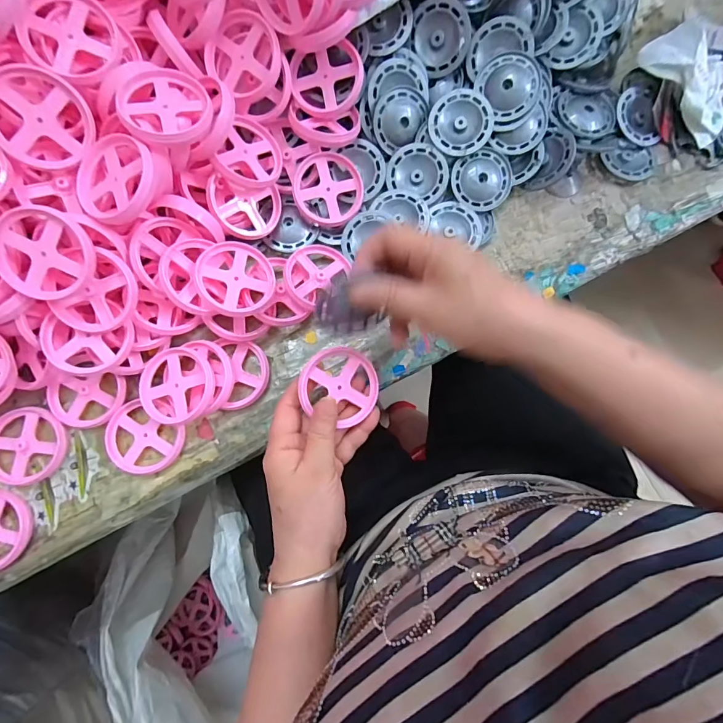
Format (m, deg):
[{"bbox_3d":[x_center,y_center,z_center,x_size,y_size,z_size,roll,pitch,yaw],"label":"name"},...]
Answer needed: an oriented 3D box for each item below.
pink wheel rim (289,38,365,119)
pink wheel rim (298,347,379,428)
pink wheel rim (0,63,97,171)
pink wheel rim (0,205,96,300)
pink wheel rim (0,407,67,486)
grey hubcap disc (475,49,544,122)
[{"bbox_3d":[-0.028,-0.244,0.355,0.062,0.016,0.051,-10,100,8],"label":"pink wheel rim"},{"bbox_3d":[-0.016,0.020,0.323,0.061,0.007,0.062,-2,97,-16],"label":"pink wheel rim"},{"bbox_3d":[-0.229,-0.173,0.290,0.063,0.012,0.063,-9,114,-21],"label":"pink wheel rim"},{"bbox_3d":[-0.231,-0.078,0.294,0.066,0.010,0.065,-2,109,-6],"label":"pink wheel rim"},{"bbox_3d":[-0.287,0.072,0.344,0.063,0.008,0.062,0,80,-1],"label":"pink wheel rim"},{"bbox_3d":[0.136,-0.251,0.369,0.055,0.011,0.055,1,95,15],"label":"grey hubcap disc"}]

